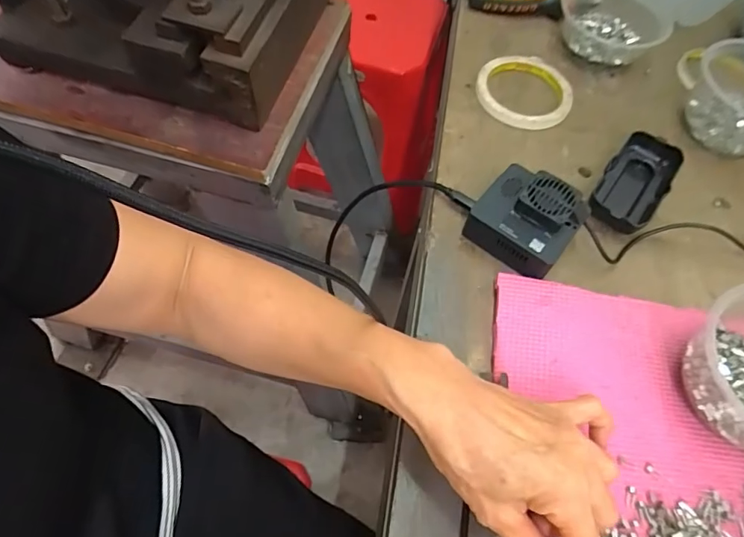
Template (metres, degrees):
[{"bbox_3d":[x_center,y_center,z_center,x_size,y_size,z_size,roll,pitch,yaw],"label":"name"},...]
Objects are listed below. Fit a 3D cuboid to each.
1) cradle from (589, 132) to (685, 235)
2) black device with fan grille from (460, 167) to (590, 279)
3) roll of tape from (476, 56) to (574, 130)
[{"bbox_3d":[0.238,-0.077,0.435,0.053,0.025,0.111,32,64,14],"label":"cradle"},{"bbox_3d":[0.126,-0.042,0.393,0.080,0.041,0.073,37,65,17],"label":"black device with fan grille"},{"bbox_3d":[0.161,-0.188,0.498,0.095,0.013,0.107,28,63,13],"label":"roll of tape"}]

